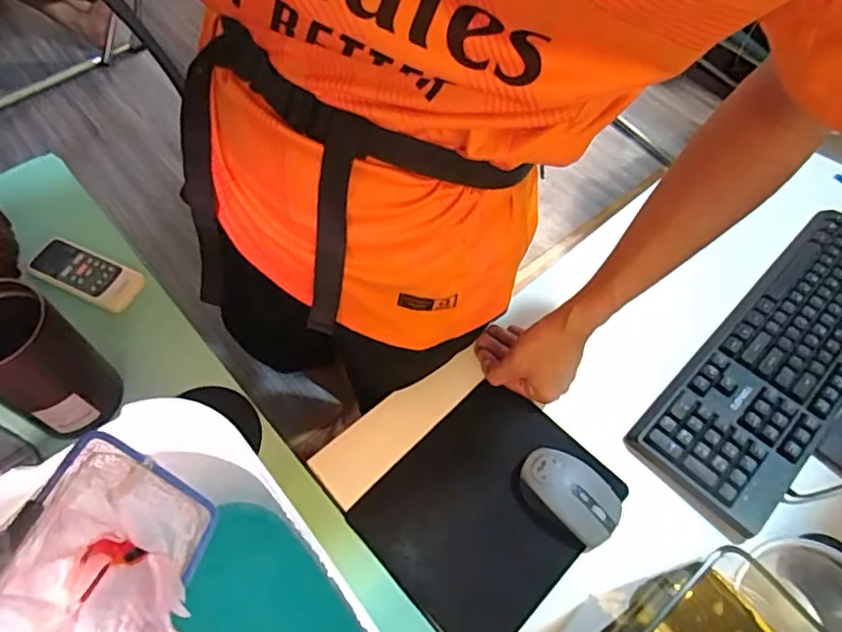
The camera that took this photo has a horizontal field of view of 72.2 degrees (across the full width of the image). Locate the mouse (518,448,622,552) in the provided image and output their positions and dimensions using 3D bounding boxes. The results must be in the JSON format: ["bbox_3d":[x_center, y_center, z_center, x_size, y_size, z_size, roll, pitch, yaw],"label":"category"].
[{"bbox_3d":[0.142,0.163,0.543,0.058,0.034,0.096,-39,68,-22],"label":"mouse"}]

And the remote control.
[{"bbox_3d":[-0.385,-0.049,0.662,0.136,0.010,0.057,21,60,10],"label":"remote control"}]

